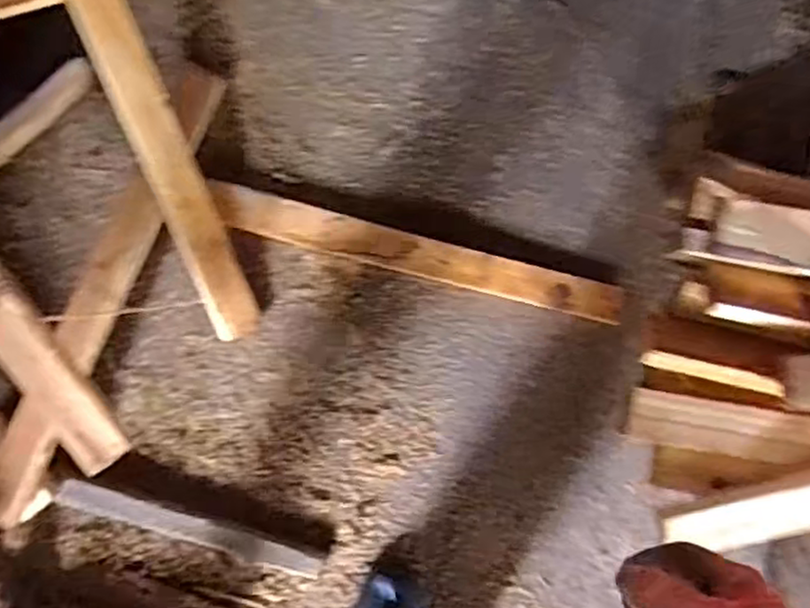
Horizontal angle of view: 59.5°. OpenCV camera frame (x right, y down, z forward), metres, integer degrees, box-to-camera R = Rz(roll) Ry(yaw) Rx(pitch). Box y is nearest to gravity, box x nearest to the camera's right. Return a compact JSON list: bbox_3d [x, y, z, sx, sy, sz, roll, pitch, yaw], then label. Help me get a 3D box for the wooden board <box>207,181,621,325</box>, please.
[{"bbox_3d":[0.021,-0.052,0.782,0.457,0.040,0.042,14,89,-8],"label":"wooden board"}]

